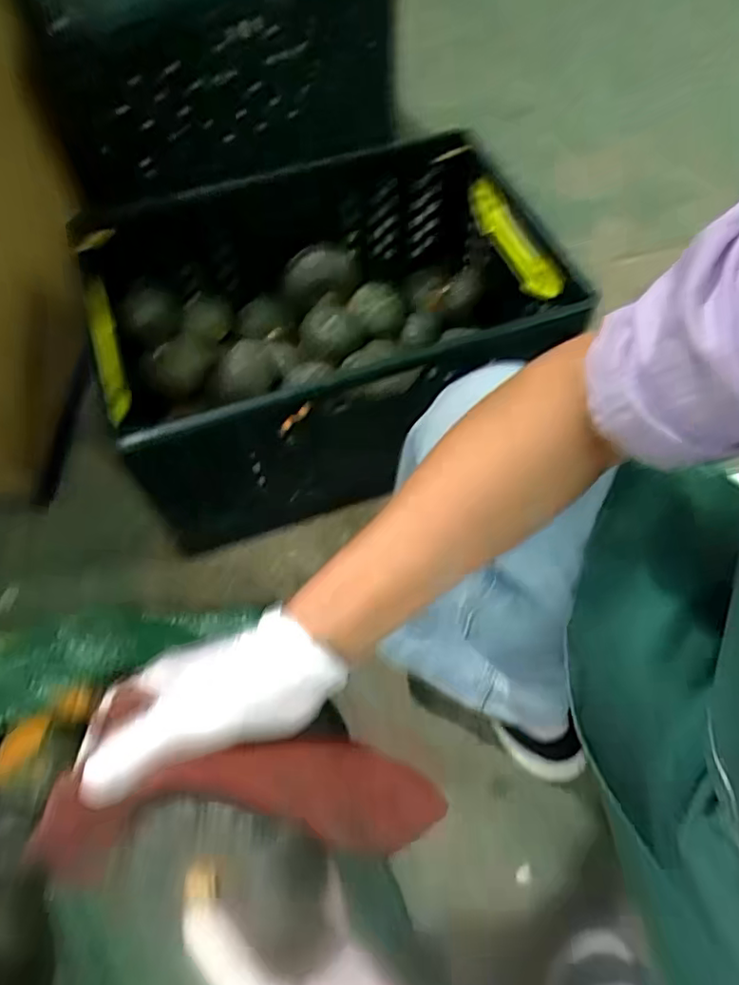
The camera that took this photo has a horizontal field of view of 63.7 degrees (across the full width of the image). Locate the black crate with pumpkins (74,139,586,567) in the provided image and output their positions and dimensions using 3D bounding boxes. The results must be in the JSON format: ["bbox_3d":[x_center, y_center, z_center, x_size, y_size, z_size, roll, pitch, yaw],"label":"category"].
[{"bbox_3d":[-0.064,-0.233,0.875,0.609,0.271,0.428,-15,62,-6],"label":"black crate with pumpkins"}]

